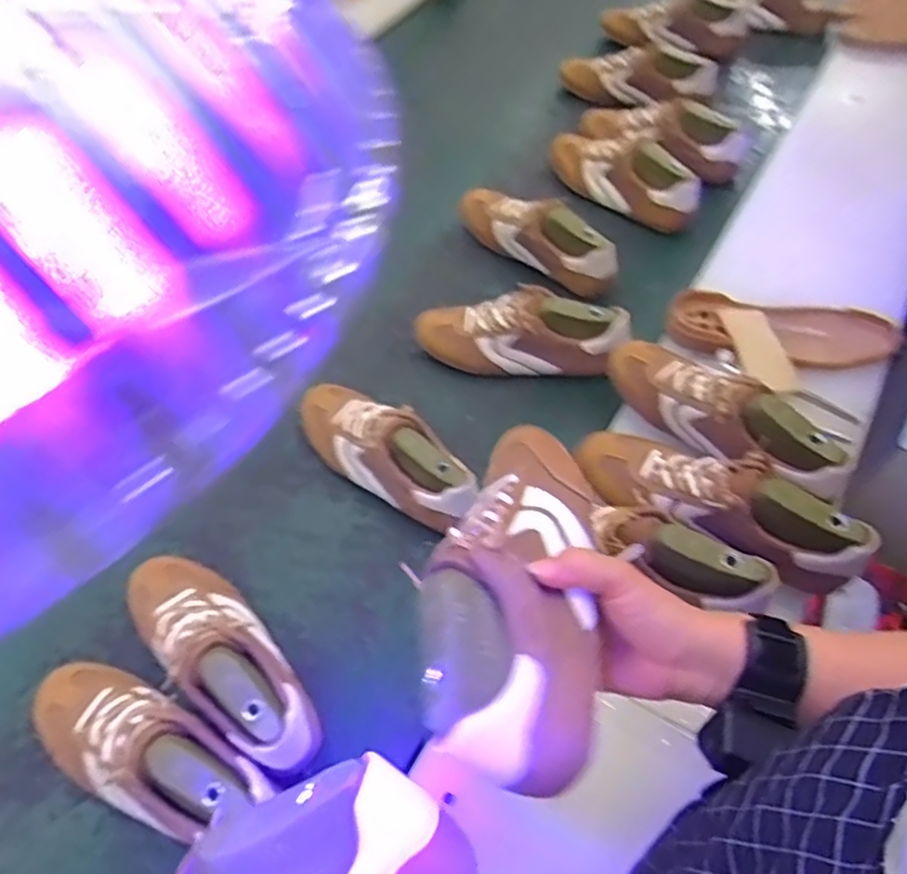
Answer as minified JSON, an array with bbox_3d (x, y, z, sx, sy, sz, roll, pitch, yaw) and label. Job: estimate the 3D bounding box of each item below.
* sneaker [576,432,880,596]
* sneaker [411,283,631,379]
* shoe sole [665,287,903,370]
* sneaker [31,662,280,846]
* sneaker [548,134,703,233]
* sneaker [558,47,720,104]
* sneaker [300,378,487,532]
[{"bbox_3d":[0.249,0.052,0.653,0.265,0.078,0.098,18,56,17],"label":"sneaker"},{"bbox_3d":[0.084,-0.141,0.889,0.270,0.086,0.091,7,53,9],"label":"sneaker"},{"bbox_3d":[0.396,-0.133,0.826,0.260,0.029,0.103,12,54,12],"label":"shoe sole"},{"bbox_3d":[-0.282,0.274,0.599,0.259,0.093,0.091,23,57,20],"label":"sneaker"},{"bbox_3d":[0.254,-0.423,1.068,0.085,0.106,0.279,-33,58,-20],"label":"sneaker"},{"bbox_3d":[0.332,-0.670,1.240,0.282,0.091,0.099,23,57,20],"label":"sneaker"},{"bbox_3d":[-0.080,0.016,0.793,0.278,0.090,0.092,36,63,27],"label":"sneaker"}]

